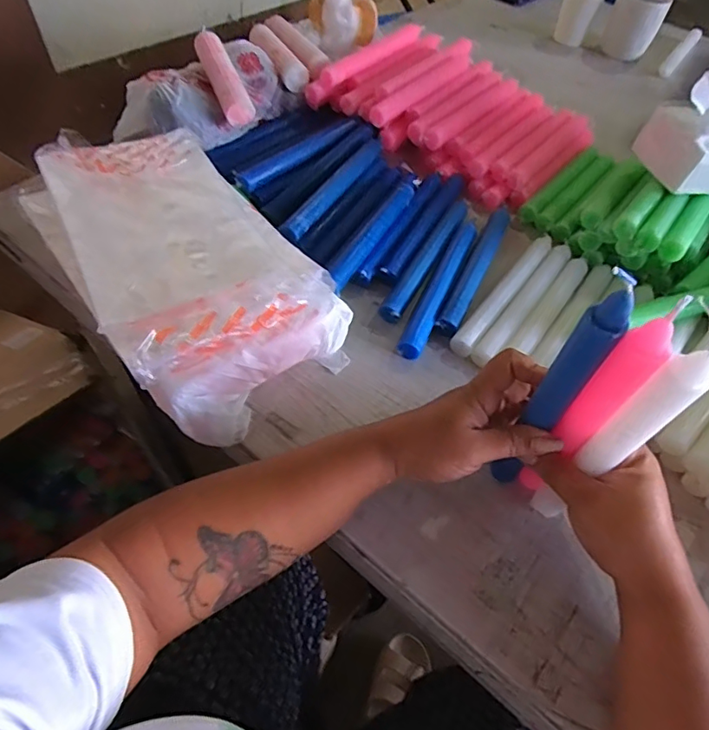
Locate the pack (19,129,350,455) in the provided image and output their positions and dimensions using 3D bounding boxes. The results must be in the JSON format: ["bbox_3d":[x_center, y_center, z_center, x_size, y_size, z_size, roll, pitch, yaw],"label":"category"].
[{"bbox_3d":[-0.169,-0.100,0.476,0.185,0.073,0.344,-34,64,-25],"label":"pack"}]

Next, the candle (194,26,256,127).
[{"bbox_3d":[-0.157,-0.346,0.603,0.036,0.031,0.134,-20,71,-18],"label":"candle"}]

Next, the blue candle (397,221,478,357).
[{"bbox_3d":[0.092,-0.087,0.519,0.022,0.015,0.206,22,56,11],"label":"blue candle"}]

